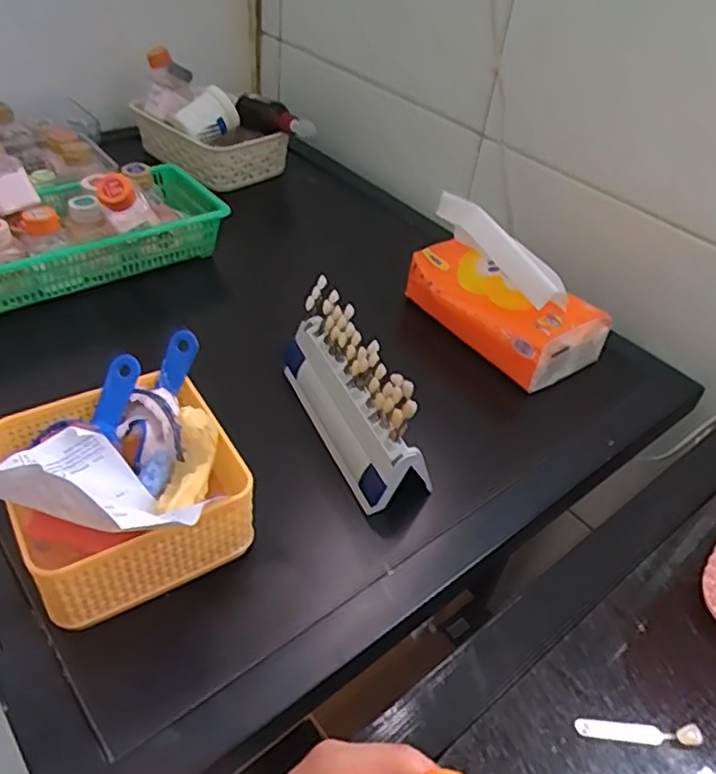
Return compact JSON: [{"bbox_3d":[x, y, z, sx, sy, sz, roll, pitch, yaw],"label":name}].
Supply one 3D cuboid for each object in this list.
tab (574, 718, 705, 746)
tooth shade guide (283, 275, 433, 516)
[{"bbox_3d":[0.131,0.160,0.299,0.058,0.004,0.009,6,41,-2],"label":"tab"},{"bbox_3d":[-0.007,0.003,0.498,0.050,0.088,0.178,-14,46,-23],"label":"tooth shade guide"}]

